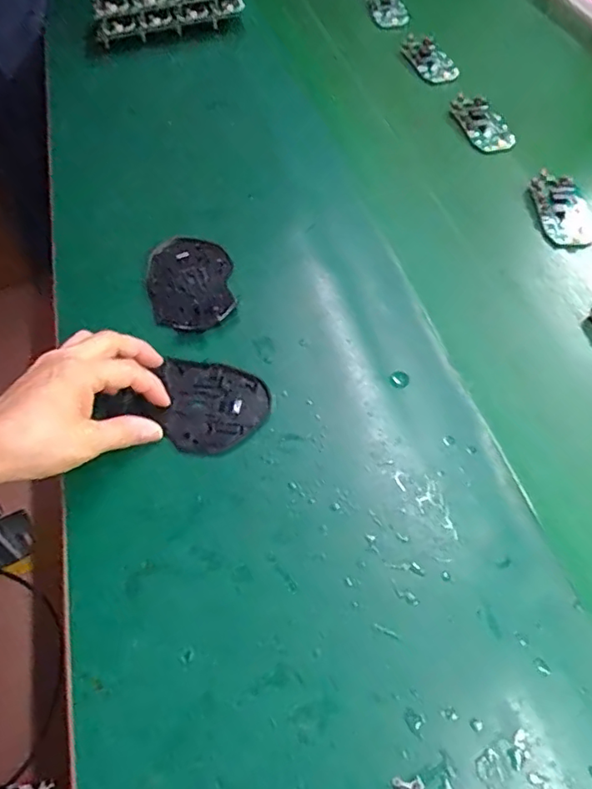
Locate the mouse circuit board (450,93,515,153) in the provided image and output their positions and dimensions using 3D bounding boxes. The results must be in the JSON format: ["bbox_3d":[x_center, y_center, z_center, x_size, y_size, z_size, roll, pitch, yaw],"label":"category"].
[{"bbox_3d":[0.200,-0.288,0.591,0.048,0.018,0.080,-19,57,-10],"label":"mouse circuit board"}]

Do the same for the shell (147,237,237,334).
[{"bbox_3d":[-0.091,-0.096,0.484,0.071,0.015,0.106,-10,56,-4],"label":"shell"}]

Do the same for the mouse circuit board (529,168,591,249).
[{"bbox_3d":[0.248,-0.172,0.516,0.047,0.015,0.087,-1,56,2],"label":"mouse circuit board"}]

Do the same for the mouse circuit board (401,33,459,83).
[{"bbox_3d":[0.160,-0.404,0.670,0.047,0.017,0.086,-22,58,-12],"label":"mouse circuit board"}]

